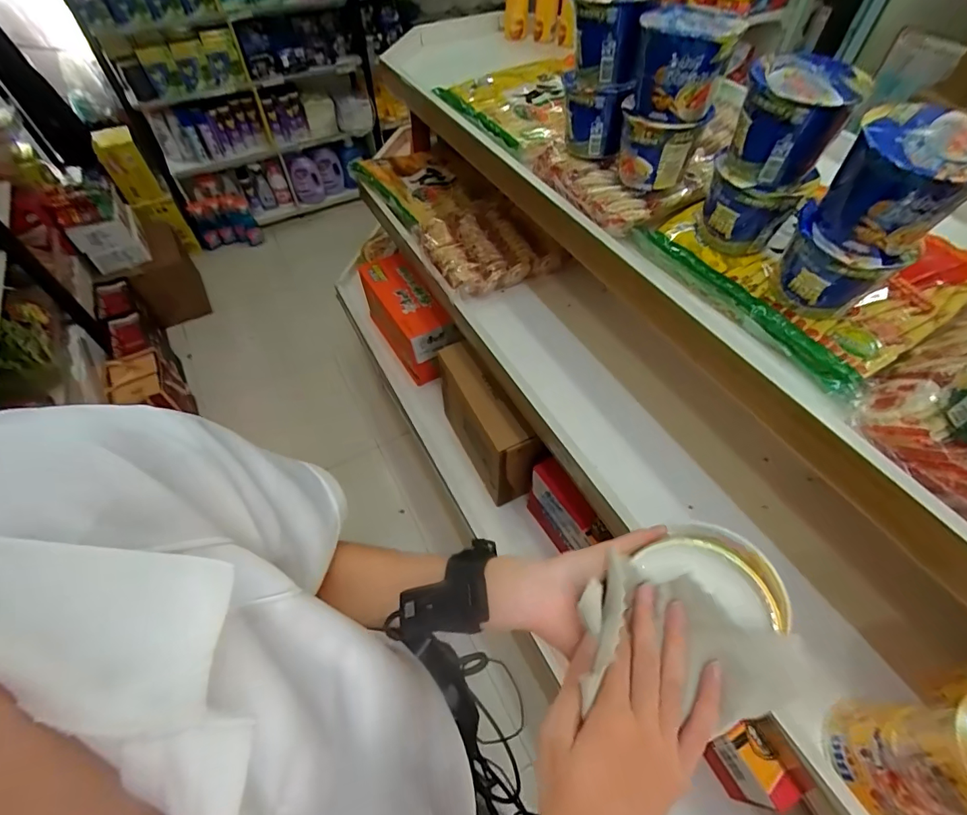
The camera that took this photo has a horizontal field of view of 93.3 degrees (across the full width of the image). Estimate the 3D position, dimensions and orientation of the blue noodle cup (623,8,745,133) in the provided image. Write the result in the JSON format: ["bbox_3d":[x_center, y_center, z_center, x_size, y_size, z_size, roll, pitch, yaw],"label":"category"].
[{"bbox_3d":[0.270,-0.464,0.625,0.127,0.113,0.120,25,58,17],"label":"blue noodle cup"}]

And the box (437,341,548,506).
[{"bbox_3d":[0.005,0.025,1.162,0.115,0.272,0.342,-25,58,-17],"label":"box"}]

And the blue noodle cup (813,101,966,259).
[{"bbox_3d":[0.450,-0.239,0.493,0.120,0.117,0.122,0,54,0],"label":"blue noodle cup"}]

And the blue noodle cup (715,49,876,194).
[{"bbox_3d":[0.375,-0.347,0.568,0.114,0.117,0.115,0,54,0],"label":"blue noodle cup"}]

